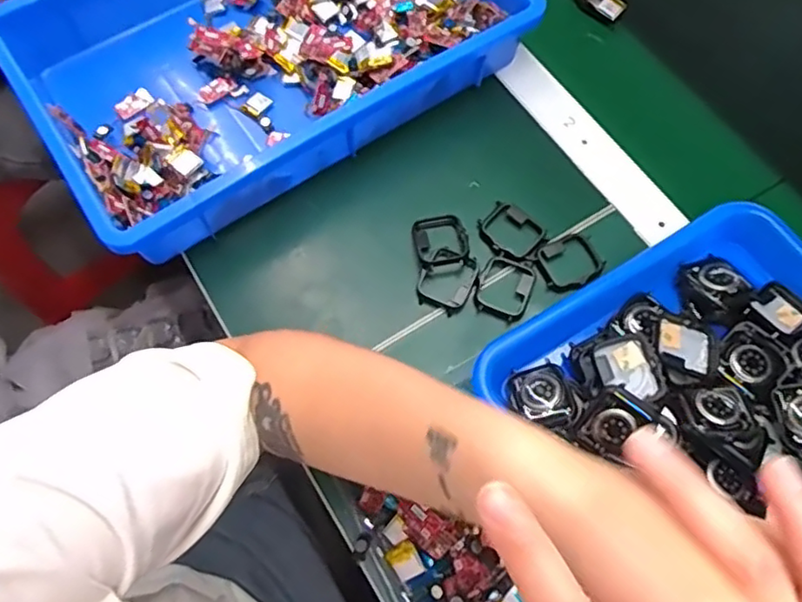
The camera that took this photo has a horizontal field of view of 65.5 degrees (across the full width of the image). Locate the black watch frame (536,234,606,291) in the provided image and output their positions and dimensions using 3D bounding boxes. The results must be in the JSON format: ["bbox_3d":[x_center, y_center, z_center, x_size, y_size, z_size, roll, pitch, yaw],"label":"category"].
[{"bbox_3d":[0.122,-0.028,0.447,0.044,0.004,0.041,-19,69,-9],"label":"black watch frame"}]

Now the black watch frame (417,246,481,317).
[{"bbox_3d":[0.034,-0.016,0.445,0.038,0.008,0.048,22,68,8],"label":"black watch frame"}]

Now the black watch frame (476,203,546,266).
[{"bbox_3d":[0.082,-0.050,0.456,0.047,0.004,0.039,40,71,14],"label":"black watch frame"}]

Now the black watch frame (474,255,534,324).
[{"bbox_3d":[0.073,-0.009,0.440,0.037,0.004,0.046,21,68,7],"label":"black watch frame"}]

